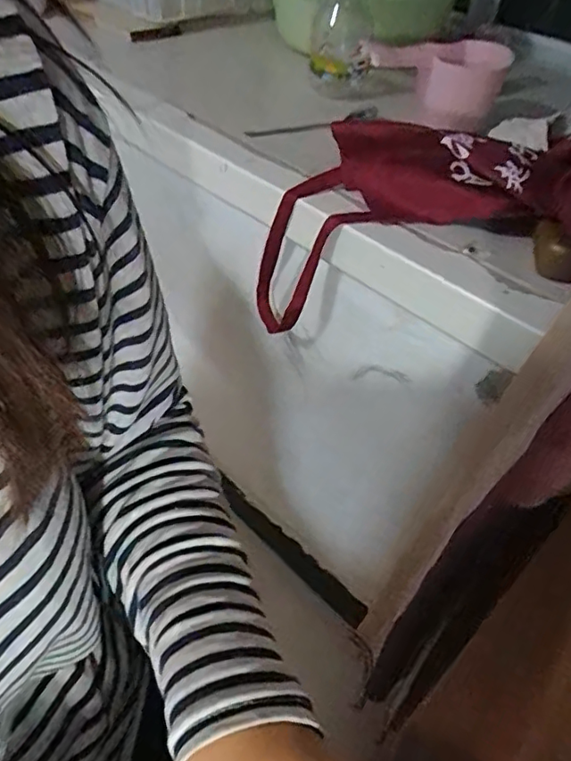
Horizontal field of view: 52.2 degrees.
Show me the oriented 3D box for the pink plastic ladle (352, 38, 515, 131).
[{"bbox_3d":[0.179,-0.389,0.758,0.199,0.109,0.079,30,51,23],"label":"pink plastic ladle"}]

